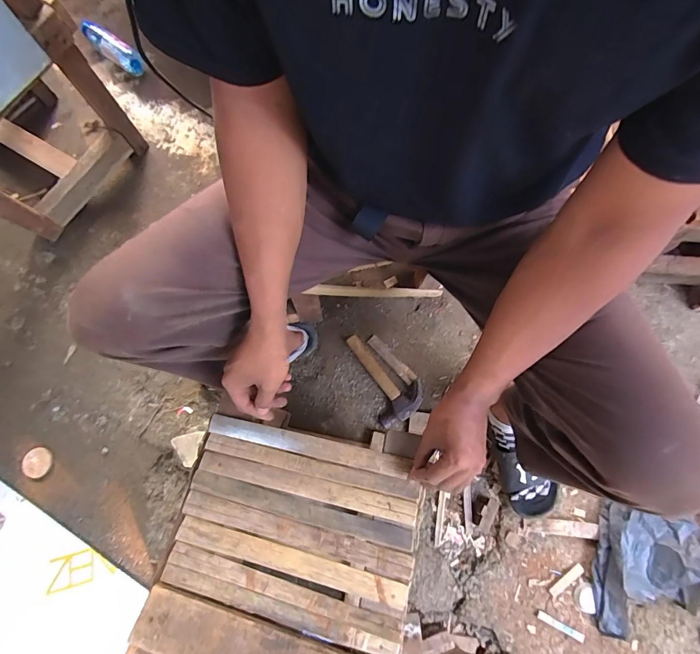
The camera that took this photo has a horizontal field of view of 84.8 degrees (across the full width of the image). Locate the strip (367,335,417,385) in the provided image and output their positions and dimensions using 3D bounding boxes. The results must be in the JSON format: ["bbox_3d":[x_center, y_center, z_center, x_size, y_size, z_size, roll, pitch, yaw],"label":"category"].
[{"bbox_3d":[0.096,0.073,0.881,0.028,0.009,0.136,-43,78,-10],"label":"strip"}]

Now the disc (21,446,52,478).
[{"bbox_3d":[-0.684,0.297,0.838,0.065,0.014,0.059,-39,77,-9],"label":"disc"}]

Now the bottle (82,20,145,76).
[{"bbox_3d":[-0.650,-0.767,1.047,0.200,0.059,0.063,40,80,12],"label":"bottle"}]

